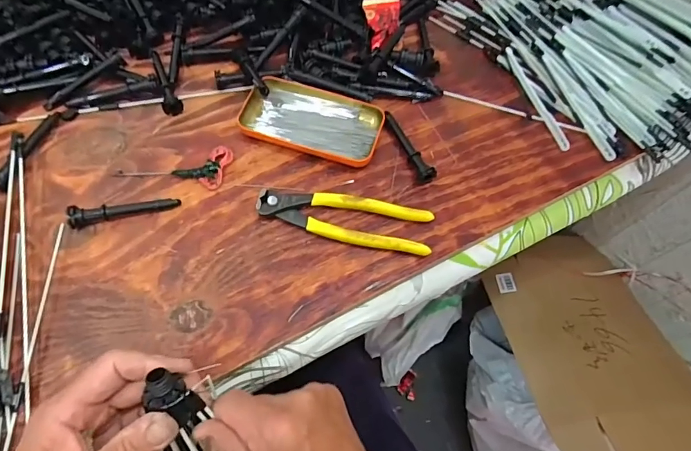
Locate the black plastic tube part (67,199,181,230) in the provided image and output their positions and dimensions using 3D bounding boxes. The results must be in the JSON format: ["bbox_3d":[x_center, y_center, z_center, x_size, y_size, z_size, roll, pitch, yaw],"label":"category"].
[{"bbox_3d":[-0.200,-0.014,0.391,0.090,0.018,0.020,-11,64,-8],"label":"black plastic tube part"}]

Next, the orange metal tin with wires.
[{"bbox_3d":[-0.033,-0.113,0.456,0.143,0.016,0.078,18,64,6],"label":"orange metal tin with wires"}]

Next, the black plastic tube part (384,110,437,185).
[{"bbox_3d":[0.066,-0.085,0.449,0.017,0.017,0.096,-17,65,-11],"label":"black plastic tube part"}]

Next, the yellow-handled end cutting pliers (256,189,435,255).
[{"bbox_3d":[0.000,-0.007,0.405,0.162,0.017,0.047,11,63,3],"label":"yellow-handled end cutting pliers"}]

